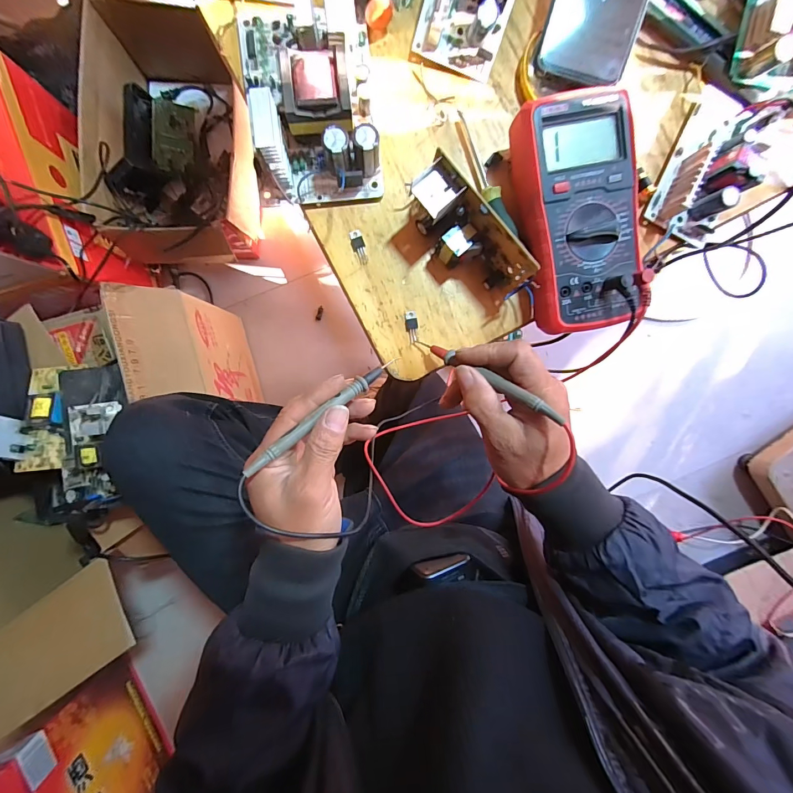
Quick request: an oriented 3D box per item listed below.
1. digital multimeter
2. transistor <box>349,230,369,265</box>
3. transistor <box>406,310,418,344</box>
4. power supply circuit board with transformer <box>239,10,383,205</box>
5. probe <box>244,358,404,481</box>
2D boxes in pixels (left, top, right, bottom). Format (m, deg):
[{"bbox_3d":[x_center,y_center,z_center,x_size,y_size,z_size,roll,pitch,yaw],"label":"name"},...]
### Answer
[{"bbox_3d":[0.152,-0.146,0.312,0.087,0.037,0.176,-12,92,-2],"label":"digital multimeter"},{"bbox_3d":[-0.033,-0.135,0.343,0.011,0.004,0.030,-20,93,-2],"label":"transistor"},{"bbox_3d":[0.014,-0.064,0.347,0.011,0.004,0.029,-2,92,-3],"label":"transistor"},{"bbox_3d":[-0.072,-0.251,0.309,0.108,0.055,0.163,-6,92,-2],"label":"power supply circuit board with transformer"},{"bbox_3d":[-0.049,0.008,0.284,0.133,0.011,0.011,-39,93,-23],"label":"probe"}]

